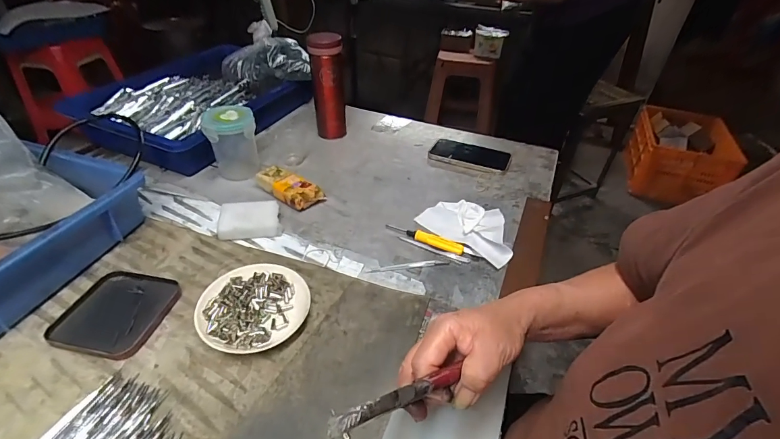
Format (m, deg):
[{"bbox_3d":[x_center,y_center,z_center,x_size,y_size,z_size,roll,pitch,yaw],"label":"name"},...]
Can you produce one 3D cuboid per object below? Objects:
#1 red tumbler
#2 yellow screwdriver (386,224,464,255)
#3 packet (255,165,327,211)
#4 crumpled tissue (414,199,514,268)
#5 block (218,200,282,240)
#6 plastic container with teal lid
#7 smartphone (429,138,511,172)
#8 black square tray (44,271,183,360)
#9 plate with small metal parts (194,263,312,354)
[{"bbox_3d":[-0.118,-0.250,0.738,0.062,0.198,0.068,-5,39,-9],"label":"red tumbler"},{"bbox_3d":[0.048,0.024,0.543,0.116,0.011,0.016,20,42,21],"label":"yellow screwdriver"},{"bbox_3d":[-0.164,-0.051,0.613,0.110,0.032,0.048,23,43,24],"label":"packet"},{"bbox_3d":[0.119,0.000,0.563,0.144,0.032,0.094,24,44,25],"label":"crumpled tissue"},{"bbox_3d":[-0.203,0.000,0.559,0.084,0.024,0.062,-5,39,-9],"label":"block"},{"bbox_3d":[-0.260,-0.125,0.636,0.075,0.115,0.068,-15,42,-20],"label":"plastic container with teal lid"},{"bbox_3d":[0.153,-0.123,0.732,0.149,0.012,0.081,15,41,16],"label":"smartphone"},{"bbox_3d":[-0.312,0.104,0.435,0.105,0.009,0.103,7,39,6],"label":"black square tray"},{"bbox_3d":[-0.156,0.100,0.436,0.116,0.021,0.117,1,39,-1],"label":"plate with small metal parts"}]

